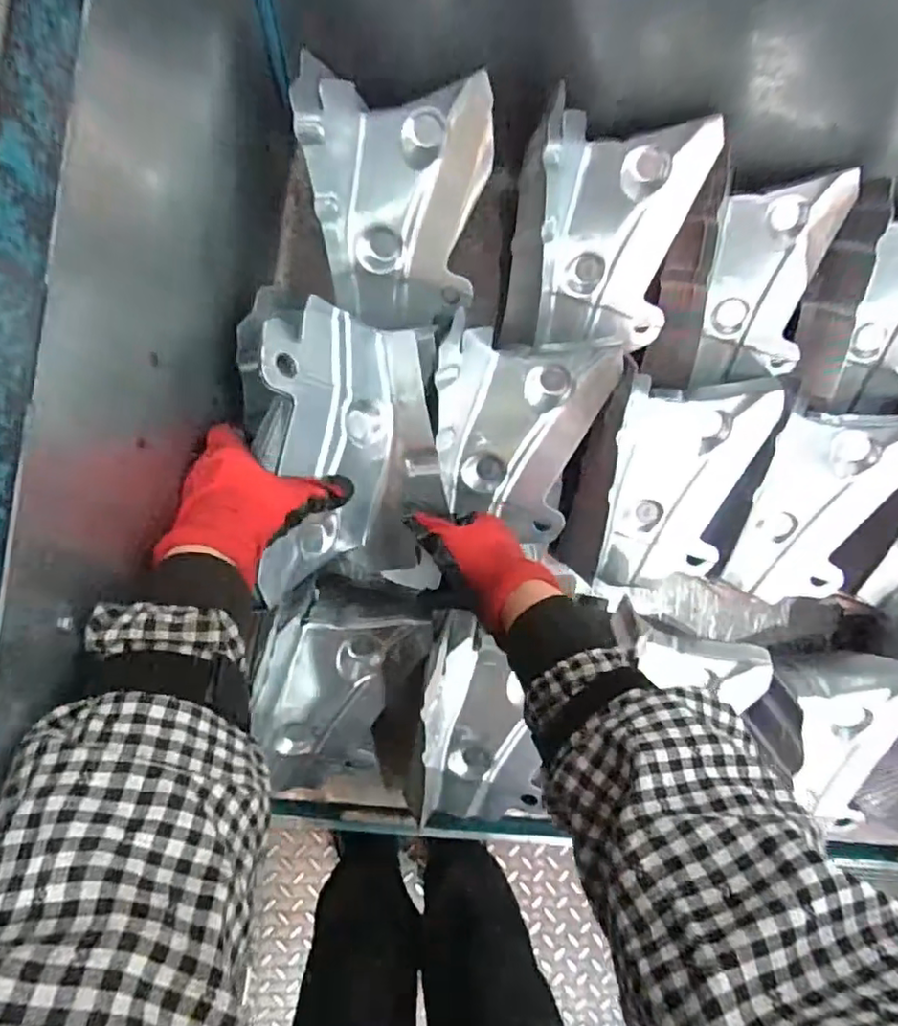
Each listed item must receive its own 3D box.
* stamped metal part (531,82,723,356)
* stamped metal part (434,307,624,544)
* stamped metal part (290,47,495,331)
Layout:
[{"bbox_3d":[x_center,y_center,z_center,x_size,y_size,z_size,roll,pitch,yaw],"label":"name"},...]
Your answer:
[{"bbox_3d":[0.133,-0.230,0.504,0.133,0.054,0.184,9,114,-3],"label":"stamped metal part"},{"bbox_3d":[0.050,-0.060,0.491,0.132,0.062,0.174,16,108,3],"label":"stamped metal part"},{"bbox_3d":[-0.045,-0.251,0.495,0.141,0.088,0.188,10,113,0],"label":"stamped metal part"}]

